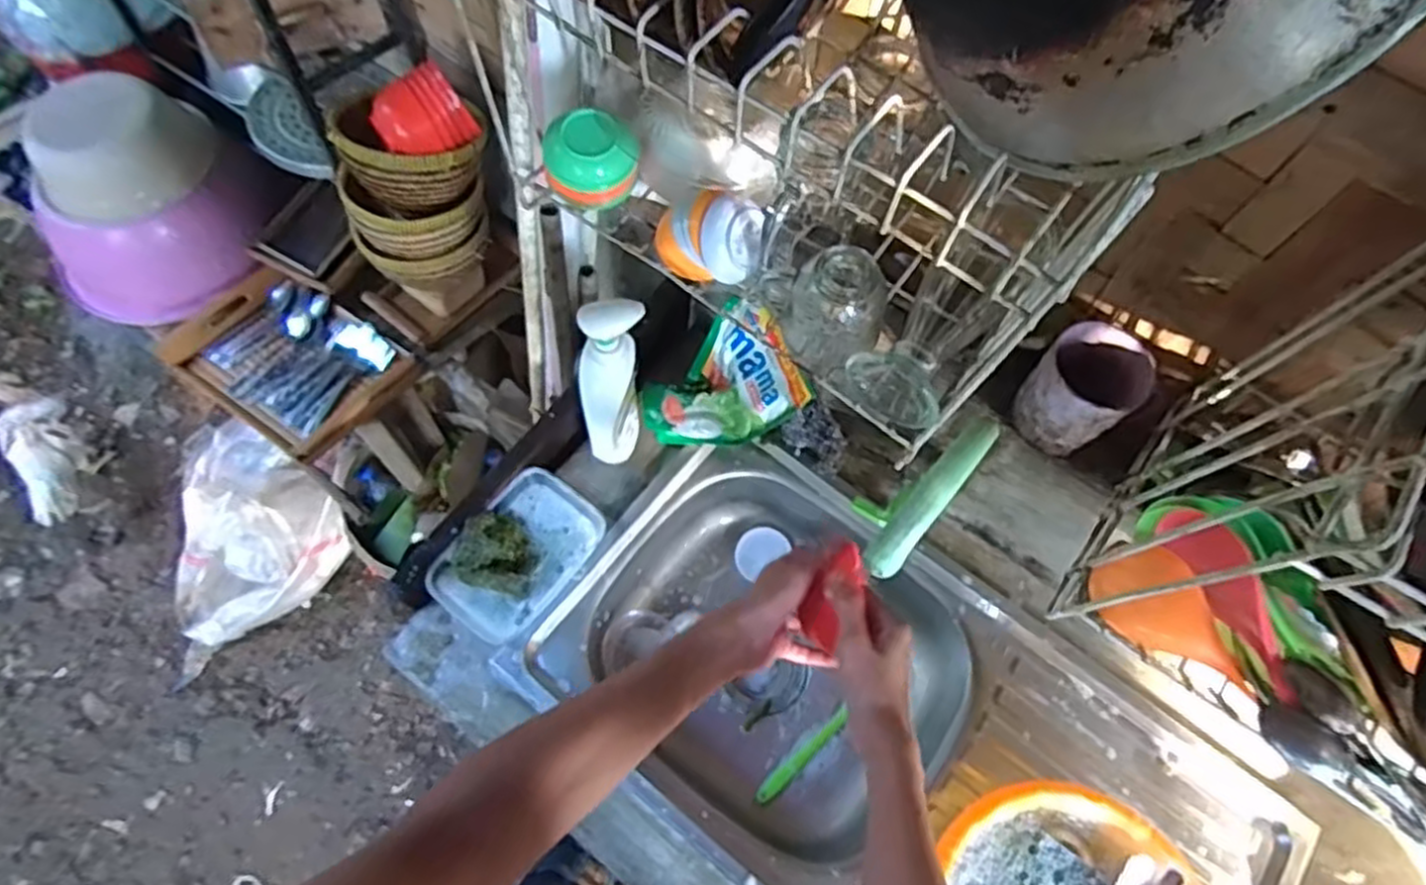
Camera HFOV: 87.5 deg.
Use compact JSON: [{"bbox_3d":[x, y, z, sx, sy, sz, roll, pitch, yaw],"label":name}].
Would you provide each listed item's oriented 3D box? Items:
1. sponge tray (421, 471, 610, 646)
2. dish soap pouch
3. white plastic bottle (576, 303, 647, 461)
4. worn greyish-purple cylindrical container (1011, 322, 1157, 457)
[{"bbox_3d":[-0.207,0.120,0.798,0.116,0.054,0.174,36,68,12],"label":"sponge tray"},{"bbox_3d":[0.001,-0.062,0.851,0.159,0.125,0.148,-20,68,-12],"label":"dish soap pouch"},{"bbox_3d":[-0.105,-0.049,0.777,0.060,0.248,0.077,5,65,-1],"label":"white plastic bottle"},{"bbox_3d":[0.319,-0.044,0.653,0.084,0.090,0.080,1,65,-3],"label":"worn greyish-purple cylindrical container"}]

